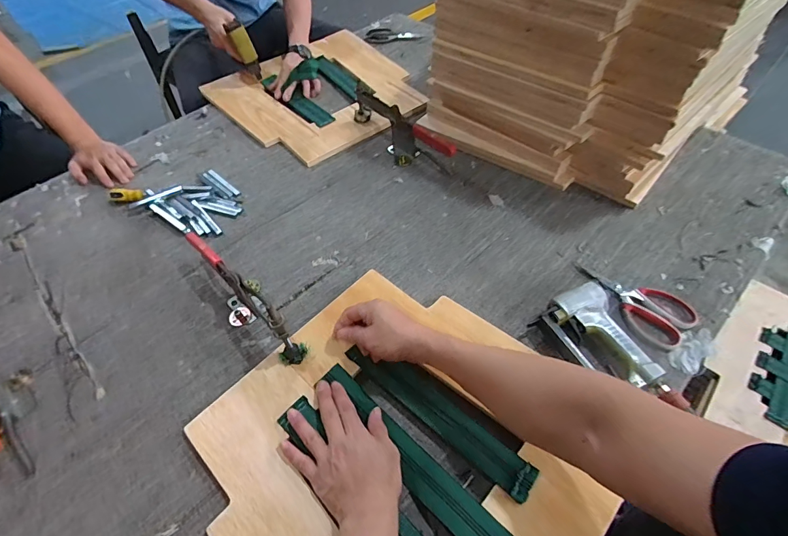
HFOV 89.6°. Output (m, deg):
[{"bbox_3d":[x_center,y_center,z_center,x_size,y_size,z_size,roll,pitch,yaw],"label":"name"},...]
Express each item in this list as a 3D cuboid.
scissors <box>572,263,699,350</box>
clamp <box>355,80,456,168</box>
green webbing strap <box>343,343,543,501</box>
[{"bbox_3d":[0.384,0.046,0.647,0.096,0.010,0.188,-37,60,-22],"label":"scissors"},{"bbox_3d":[0.014,-0.301,0.879,0.067,0.101,0.297,-30,58,-18],"label":"clamp"},{"bbox_3d":[0.060,0.191,0.546,0.287,0.018,0.054,33,62,24],"label":"green webbing strap"}]

